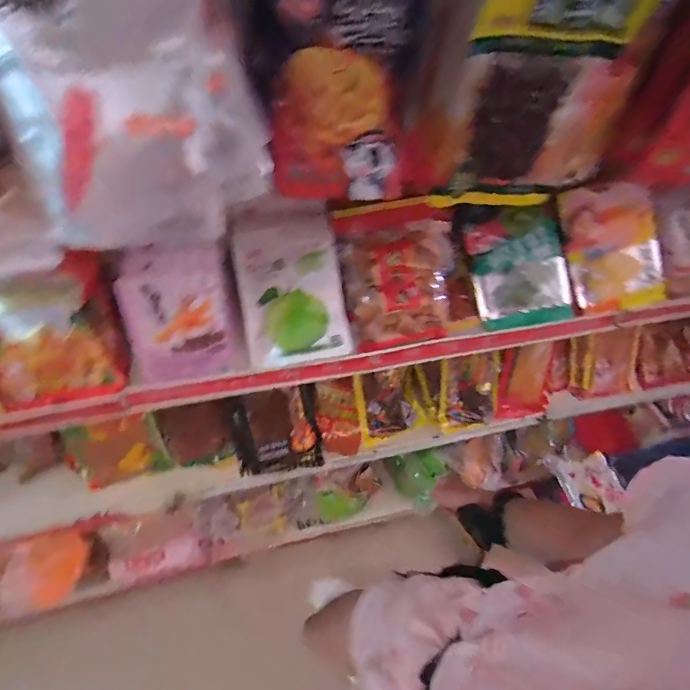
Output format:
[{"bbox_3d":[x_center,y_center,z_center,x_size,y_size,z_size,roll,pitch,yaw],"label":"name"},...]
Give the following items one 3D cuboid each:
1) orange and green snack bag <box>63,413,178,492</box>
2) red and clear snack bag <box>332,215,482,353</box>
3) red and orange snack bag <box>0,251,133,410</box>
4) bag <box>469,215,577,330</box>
[{"bbox_3d":[-0.485,0.221,0.824,0.185,0.143,0.045,-14,11,-11],"label":"orange and green snack bag"},{"bbox_3d":[0.113,-0.116,0.674,0.240,0.048,0.216,-12,91,-12],"label":"red and clear snack bag"},{"bbox_3d":[-0.413,-0.017,0.563,0.177,0.191,0.045,-16,10,-11],"label":"red and orange snack bag"},{"bbox_3d":[0.329,-0.126,0.715,0.173,0.181,0.037,-10,5,3],"label":"bag"}]

